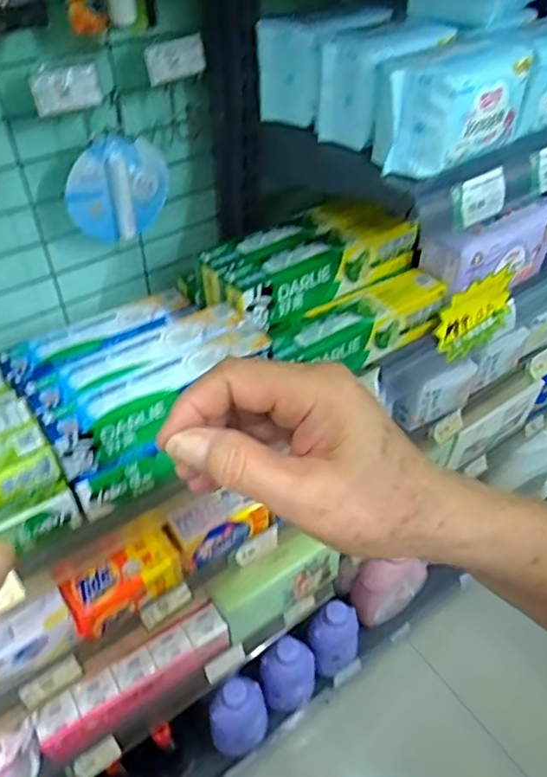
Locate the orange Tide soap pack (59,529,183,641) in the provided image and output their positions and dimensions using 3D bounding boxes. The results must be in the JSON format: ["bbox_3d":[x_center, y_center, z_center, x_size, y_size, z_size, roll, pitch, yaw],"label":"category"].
[{"bbox_3d":[-0.158,0.206,0.618,0.120,0.052,0.049,-30,54,-27],"label":"orange Tide soap pack"}]

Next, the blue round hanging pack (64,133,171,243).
[{"bbox_3d":[-0.155,-0.201,0.591,0.107,0.103,0.019,-34,56,-29],"label":"blue round hanging pack"}]

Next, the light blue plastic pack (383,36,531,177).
[{"bbox_3d":[0.157,-0.239,0.496,0.127,0.078,0.059,-30,54,-27],"label":"light blue plastic pack"}]

